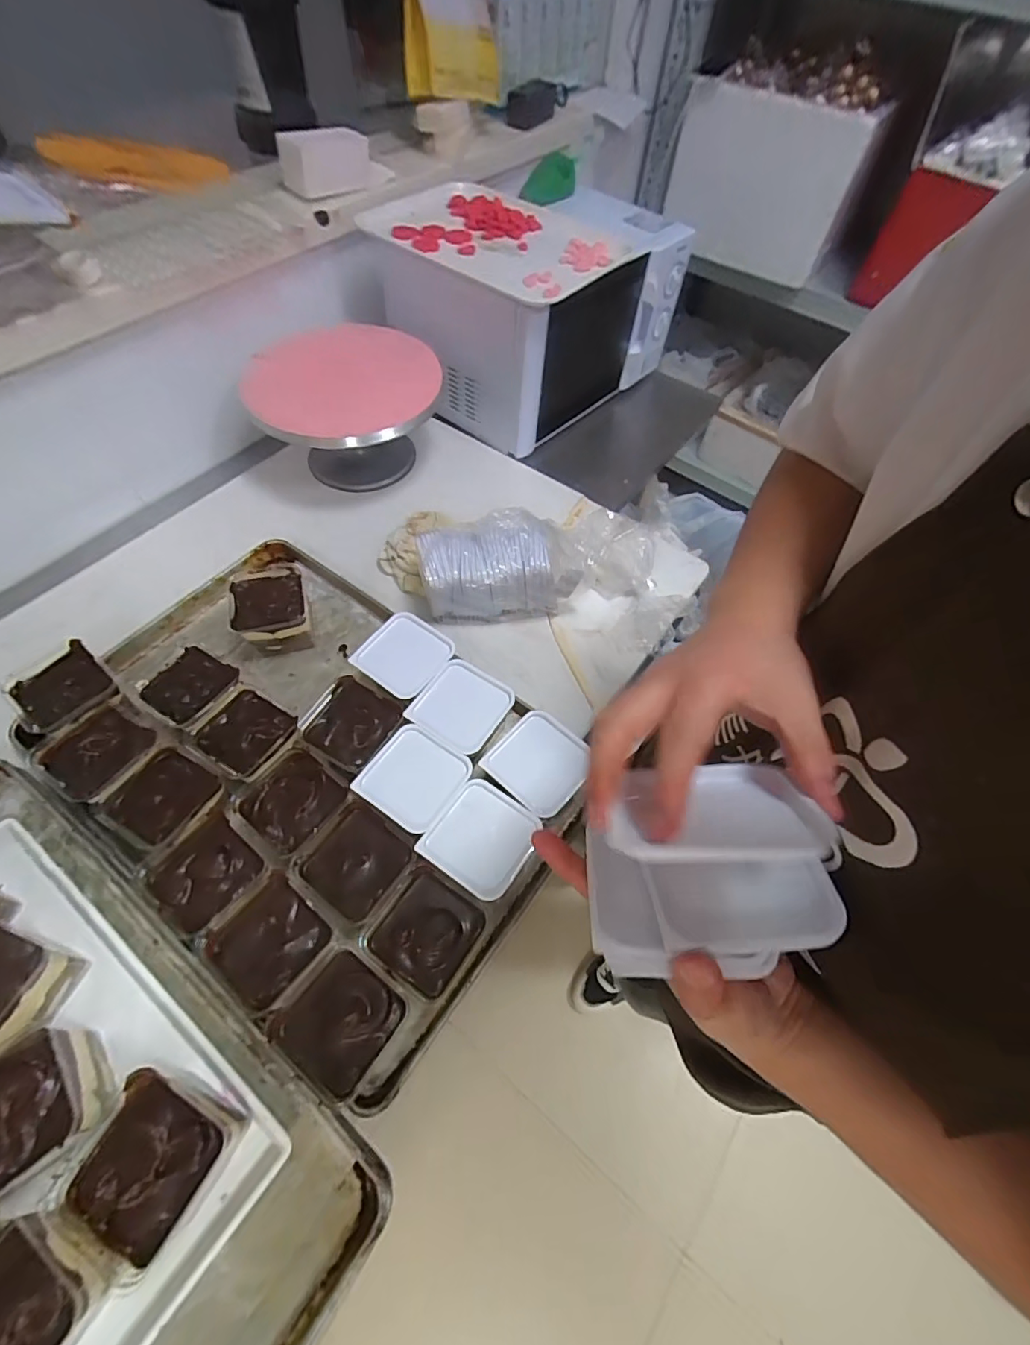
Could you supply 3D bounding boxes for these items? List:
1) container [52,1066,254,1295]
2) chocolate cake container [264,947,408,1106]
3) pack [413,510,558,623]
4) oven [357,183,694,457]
[{"bbox_3d":[-0.264,0.359,0.386,0.098,0.071,0.092,28,61,13],"label":"container"},{"bbox_3d":[-0.148,0.299,0.450,0.088,0.047,0.085,34,63,15],"label":"chocolate cake container"},{"bbox_3d":[-0.037,-0.141,0.719,0.184,0.104,0.114,-7,60,-8],"label":"pack"},{"bbox_3d":[0.026,-0.660,0.951,0.349,0.272,0.474,37,64,17],"label":"oven"}]

